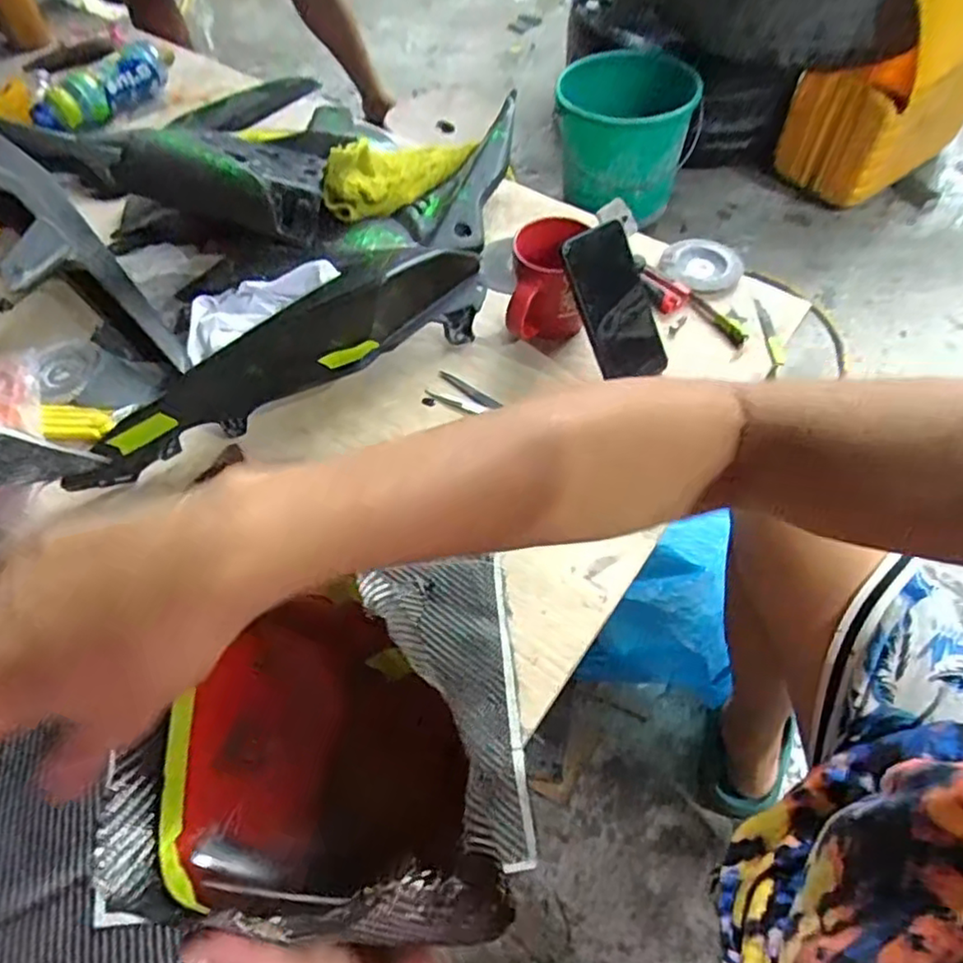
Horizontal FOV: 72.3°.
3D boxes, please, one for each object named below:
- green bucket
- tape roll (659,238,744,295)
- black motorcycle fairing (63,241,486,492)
[{"bbox_3d":[0.306,-0.750,1.418,0.268,0.277,0.277,-2,57,3],"label":"green bucket"},{"bbox_3d":[0.267,-0.261,0.791,0.088,0.015,0.099,34,66,23],"label":"tape roll"},{"bbox_3d":[-0.190,-0.122,0.649,0.463,0.118,0.053,-29,60,-14],"label":"black motorcycle fairing"}]

